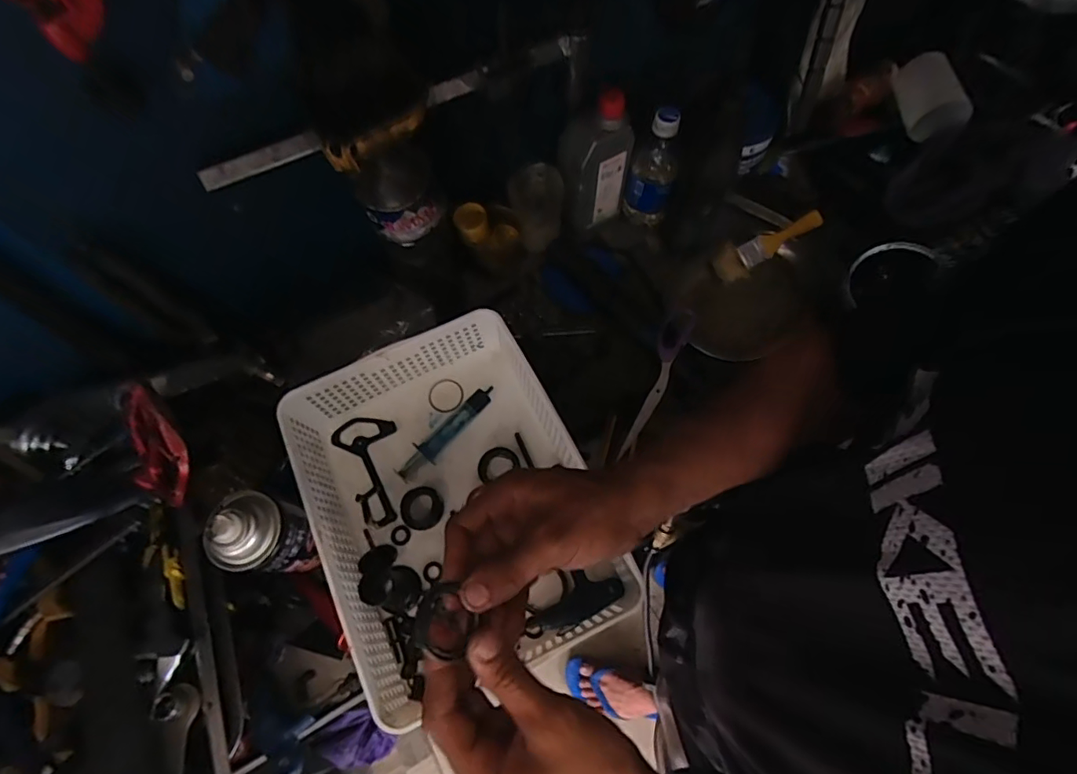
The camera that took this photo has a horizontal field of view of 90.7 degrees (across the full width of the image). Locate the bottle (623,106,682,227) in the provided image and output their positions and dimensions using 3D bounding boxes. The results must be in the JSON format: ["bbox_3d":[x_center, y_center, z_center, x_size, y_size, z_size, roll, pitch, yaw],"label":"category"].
[{"bbox_3d":[0.147,-0.280,0.682,0.061,0.157,0.052,10,65,7],"label":"bottle"}]

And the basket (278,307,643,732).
[{"bbox_3d":[-0.087,0.108,0.531,0.248,0.096,0.317,-25,66,-9],"label":"basket"}]

